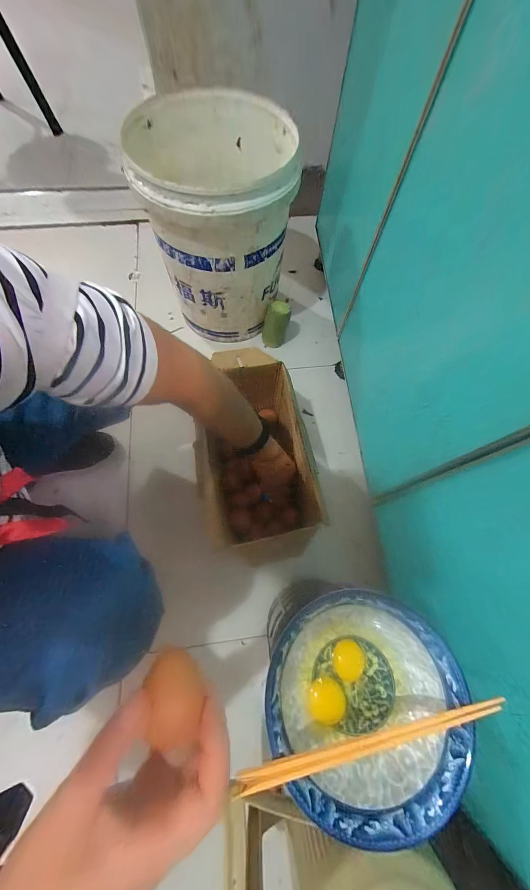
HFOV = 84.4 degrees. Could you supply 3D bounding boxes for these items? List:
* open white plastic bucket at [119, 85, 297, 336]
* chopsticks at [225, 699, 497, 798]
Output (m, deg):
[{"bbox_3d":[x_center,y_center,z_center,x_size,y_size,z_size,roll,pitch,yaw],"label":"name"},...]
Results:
[{"bbox_3d":[-0.092,-0.452,0.646,0.277,0.371,0.298,0,69,-1],"label":"open white plastic bucket"},{"bbox_3d":[0.090,0.253,0.246,0.235,0.008,0.014,-11,69,-5],"label":"chopsticks"}]

